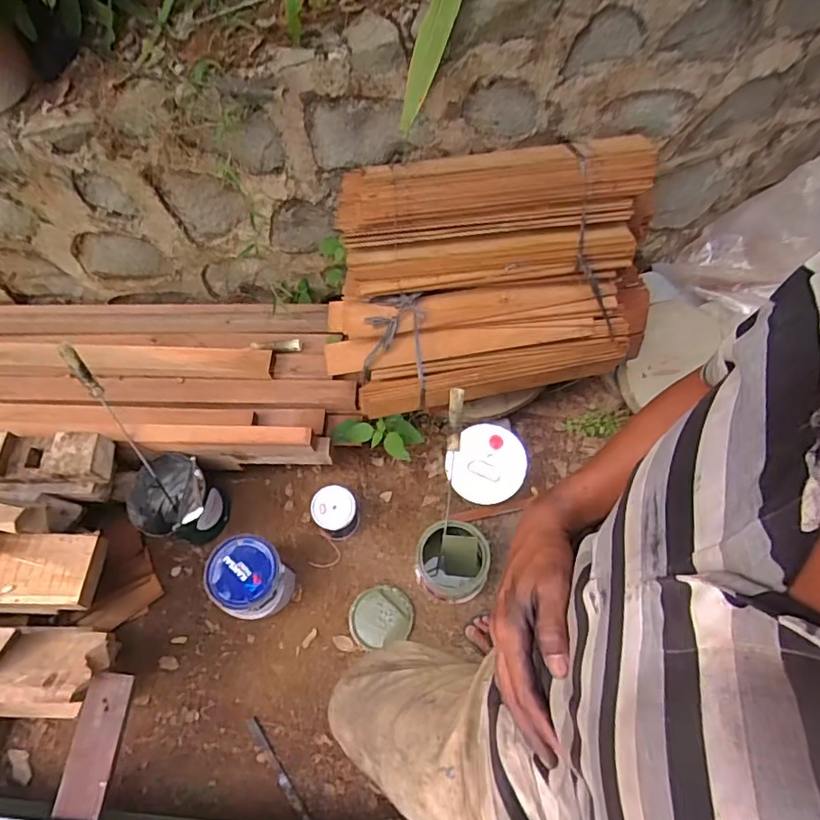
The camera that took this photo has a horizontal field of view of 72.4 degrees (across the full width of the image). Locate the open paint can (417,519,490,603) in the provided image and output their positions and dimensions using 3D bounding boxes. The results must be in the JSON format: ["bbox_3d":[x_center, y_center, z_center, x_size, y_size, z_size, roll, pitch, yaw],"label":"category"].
[{"bbox_3d":[0.101,0.373,1.366,0.163,0.185,0.171,0,64,0],"label":"open paint can"}]

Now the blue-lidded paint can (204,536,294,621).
[{"bbox_3d":[-0.374,0.397,1.332,0.172,0.215,0.166,0,64,0],"label":"blue-lidded paint can"}]

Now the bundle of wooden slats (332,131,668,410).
[{"bbox_3d":[0.203,-0.300,1.268,0.768,0.166,0.520,-9,108,-4],"label":"bundle of wooden slats"}]

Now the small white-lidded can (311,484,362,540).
[{"bbox_3d":[-0.190,0.259,1.432,0.113,0.146,0.121,18,66,8],"label":"small white-lidded can"}]

